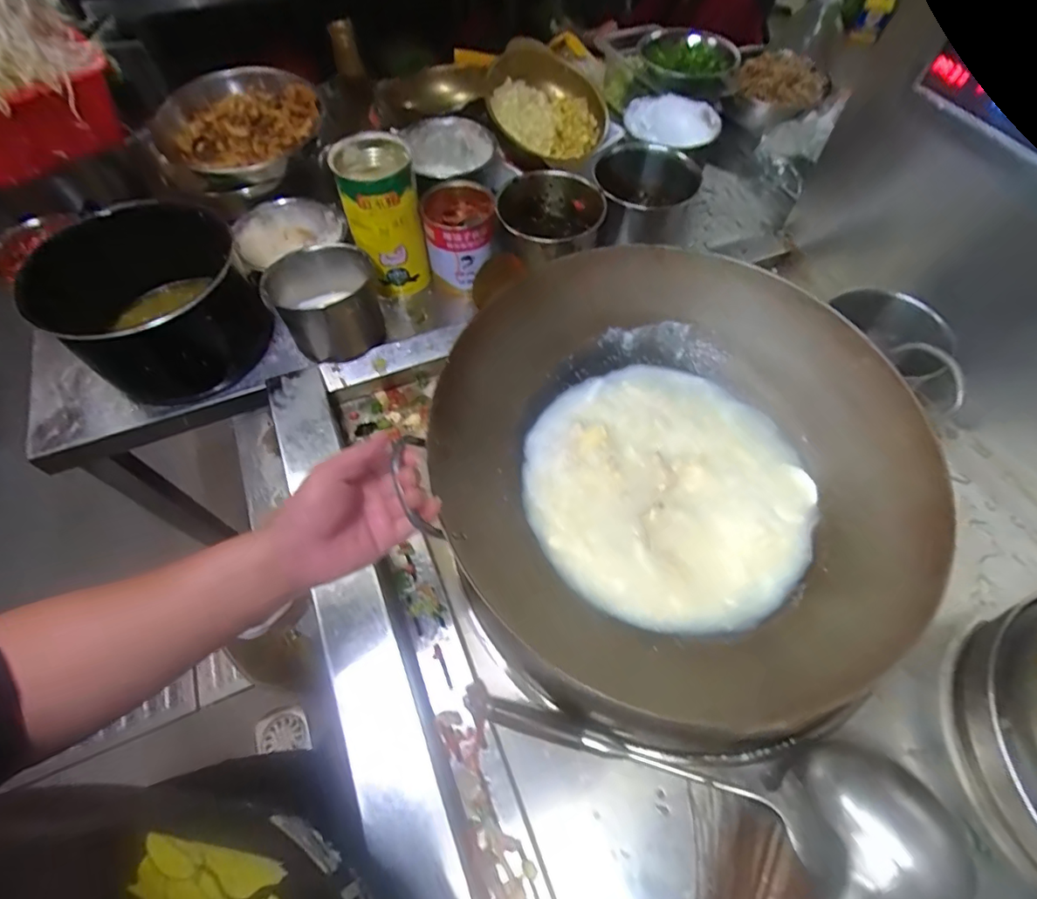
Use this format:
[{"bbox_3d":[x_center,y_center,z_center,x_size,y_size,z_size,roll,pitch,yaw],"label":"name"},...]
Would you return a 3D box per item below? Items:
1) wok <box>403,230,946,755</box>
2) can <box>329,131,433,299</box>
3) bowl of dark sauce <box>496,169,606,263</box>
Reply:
[{"bbox_3d":[0.165,0.014,0.529,0.450,0.175,0.449,-29,64,-16],"label":"wok"},{"bbox_3d":[-0.180,-0.304,0.683,0.089,0.196,0.086,0,60,-1],"label":"can"},{"bbox_3d":[0.045,-0.327,0.707,0.140,0.067,0.135,0,60,-1],"label":"bowl of dark sauce"}]

